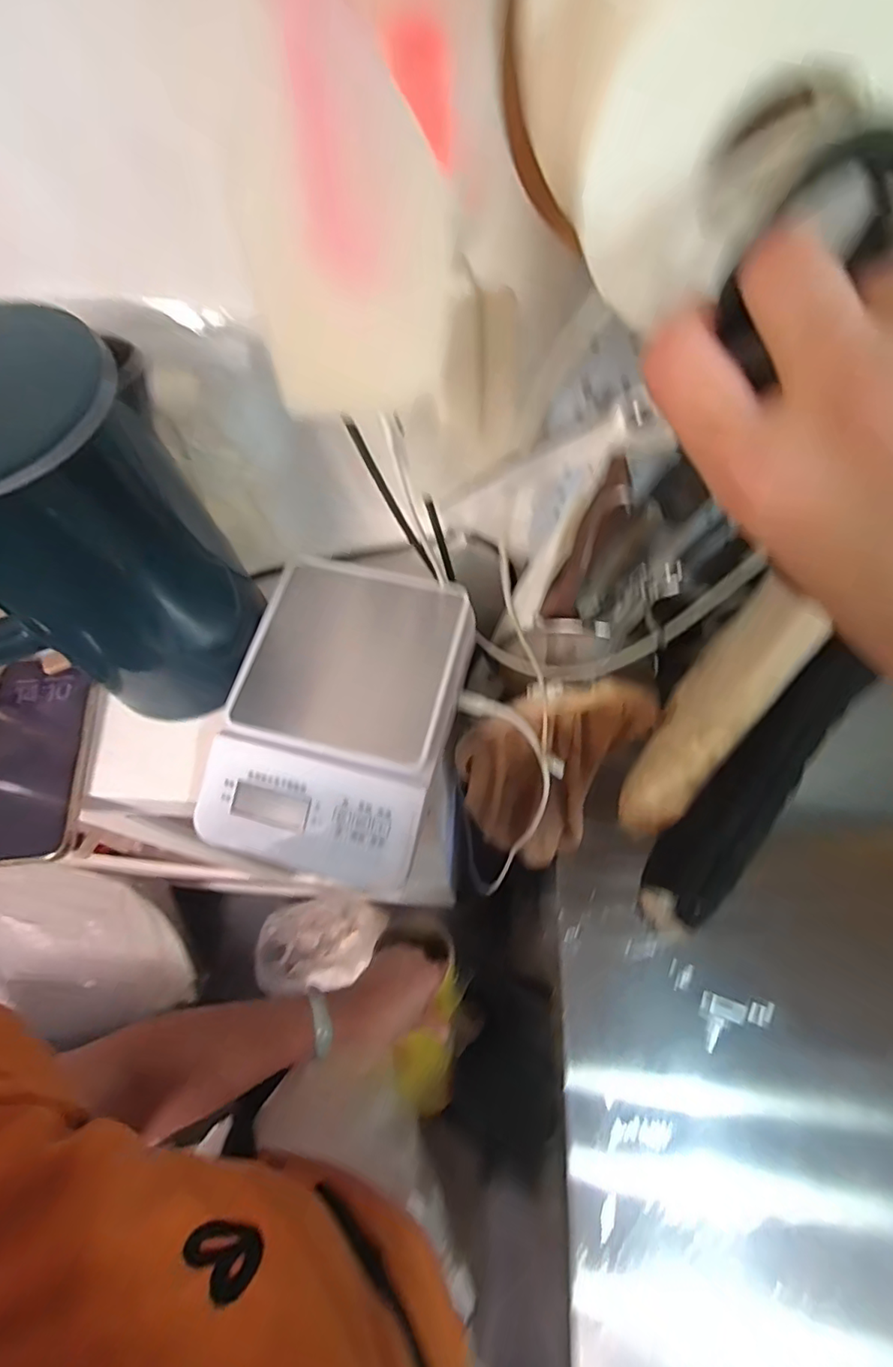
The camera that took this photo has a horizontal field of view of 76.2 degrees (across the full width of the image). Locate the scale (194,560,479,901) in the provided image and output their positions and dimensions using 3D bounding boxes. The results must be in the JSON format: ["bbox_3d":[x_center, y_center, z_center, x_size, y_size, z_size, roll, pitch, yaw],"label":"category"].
[{"bbox_3d":[-0.077,0.023,0.420,0.162,0.052,0.223,14,67,9],"label":"scale"}]

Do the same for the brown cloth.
[{"bbox_3d":[0.095,0.086,0.540,0.135,0.249,0.123,-41,70,-15],"label":"brown cloth"}]

